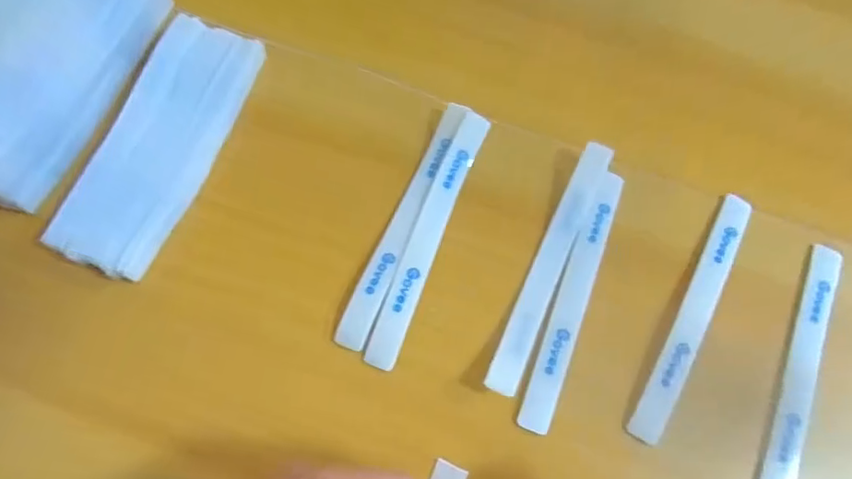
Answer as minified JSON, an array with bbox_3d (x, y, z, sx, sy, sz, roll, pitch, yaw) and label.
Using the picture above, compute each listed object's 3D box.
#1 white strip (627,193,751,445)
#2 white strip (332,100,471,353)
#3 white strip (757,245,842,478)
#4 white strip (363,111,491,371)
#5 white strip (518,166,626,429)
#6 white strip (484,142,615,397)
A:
[{"bbox_3d":[0.113,0.029,0.233,0.014,0.005,0.117,24,69,20],"label":"white strip"},{"bbox_3d":[-0.009,-0.010,0.239,0.013,0.005,0.119,22,69,4],"label":"white strip"},{"bbox_3d":[0.153,0.055,0.227,0.014,0.006,0.117,25,69,6],"label":"white strip"},{"bbox_3d":[0.001,-0.003,0.238,0.014,0.006,0.119,21,69,4],"label":"white strip"},{"bbox_3d":[0.063,0.023,0.233,0.015,0.004,0.116,22,70,6],"label":"white strip"},{"bbox_3d":[0.053,0.010,0.234,0.013,0.012,0.115,26,69,6],"label":"white strip"}]

